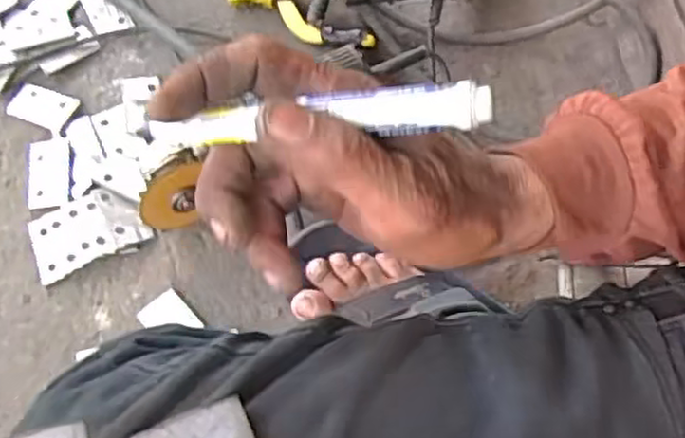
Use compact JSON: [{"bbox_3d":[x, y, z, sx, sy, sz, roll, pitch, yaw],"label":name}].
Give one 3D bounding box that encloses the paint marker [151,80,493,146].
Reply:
[{"bbox_3d":[-0.010,-0.036,0.251,0.122,0.010,0.014,-4,65,15],"label":"paint marker"}]

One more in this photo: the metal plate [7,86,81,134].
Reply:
[{"bbox_3d":[-0.314,-0.117,0.743,0.068,0.004,0.041,21,73,12],"label":"metal plate"}]

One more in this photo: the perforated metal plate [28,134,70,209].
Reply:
[{"bbox_3d":[-0.292,-0.047,0.707,0.042,0.004,0.075,-13,67,3],"label":"perforated metal plate"}]

